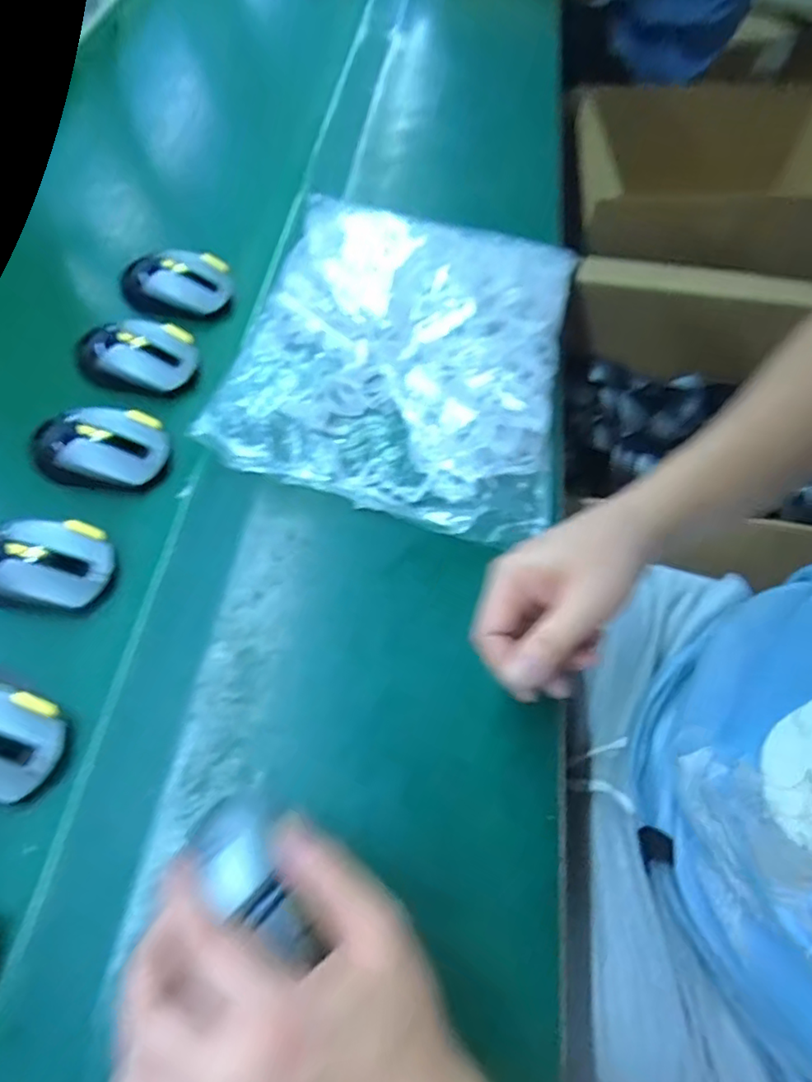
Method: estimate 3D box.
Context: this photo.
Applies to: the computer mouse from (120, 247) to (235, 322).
[{"bbox_3d":[-0.238,-0.261,0.605,0.112,0.043,0.061,4,60,1],"label":"computer mouse"}]

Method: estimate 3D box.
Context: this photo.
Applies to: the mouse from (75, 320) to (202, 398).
[{"bbox_3d":[-0.248,-0.174,0.552,0.121,0.032,0.068,15,61,7],"label":"mouse"}]

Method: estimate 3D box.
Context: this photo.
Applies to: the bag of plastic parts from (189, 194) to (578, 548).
[{"bbox_3d":[0.001,-0.183,0.548,0.299,0.042,0.364,13,60,6],"label":"bag of plastic parts"}]

